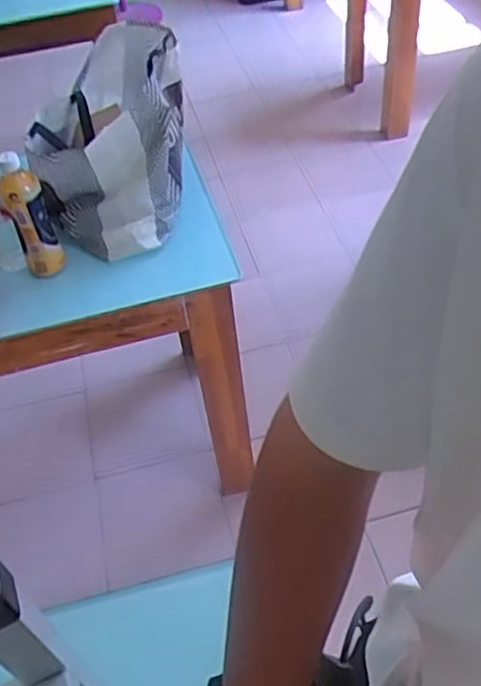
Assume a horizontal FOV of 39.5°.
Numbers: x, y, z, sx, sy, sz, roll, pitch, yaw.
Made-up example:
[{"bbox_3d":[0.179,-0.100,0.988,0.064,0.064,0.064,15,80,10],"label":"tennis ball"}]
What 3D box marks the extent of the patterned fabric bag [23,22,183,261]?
[{"bbox_3d":[-0.221,-0.398,1.197,0.232,0.213,0.422,-7,51,-1],"label":"patterned fabric bag"}]

